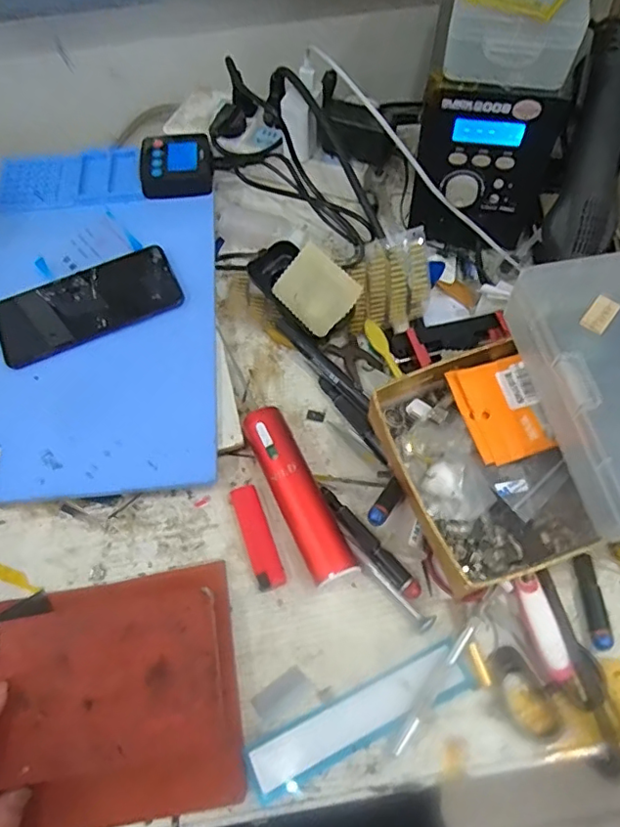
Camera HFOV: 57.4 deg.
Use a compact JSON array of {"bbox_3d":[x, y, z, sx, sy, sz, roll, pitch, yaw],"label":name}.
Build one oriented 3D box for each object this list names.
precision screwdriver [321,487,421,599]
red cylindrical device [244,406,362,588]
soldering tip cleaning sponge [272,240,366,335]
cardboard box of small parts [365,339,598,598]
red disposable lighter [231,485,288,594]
[{"bbox_3d":[0.042,0.095,0.419,0.015,0.015,0.101,-39,67,-16],"label":"precision screwdriver"},{"bbox_3d":[-0.010,0.059,0.433,0.033,0.032,0.141,-24,63,-10],"label":"red cylindrical device"},{"bbox_3d":[0.005,-0.112,0.513,0.058,0.006,0.082,-49,60,13],"label":"soldering tip cleaning sponge"},{"bbox_3d":[0.120,0.034,0.399,0.121,0.043,0.157,-21,63,-8],"label":"cardboard box of small parts"},{"bbox_3d":[-0.040,0.093,0.430,0.021,0.012,0.081,-20,63,-8],"label":"red disposable lighter"}]

